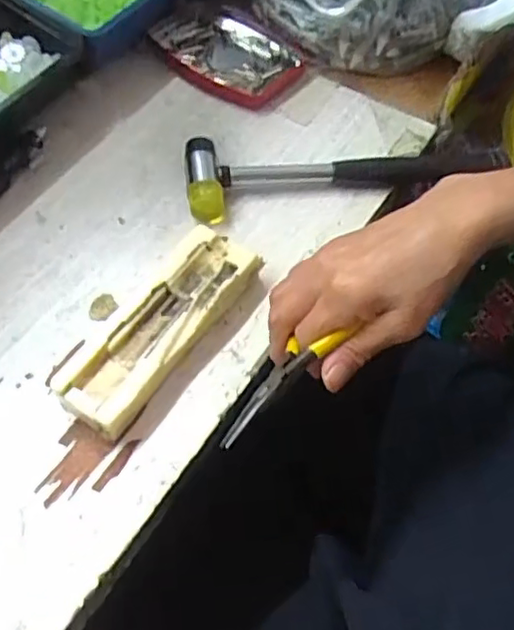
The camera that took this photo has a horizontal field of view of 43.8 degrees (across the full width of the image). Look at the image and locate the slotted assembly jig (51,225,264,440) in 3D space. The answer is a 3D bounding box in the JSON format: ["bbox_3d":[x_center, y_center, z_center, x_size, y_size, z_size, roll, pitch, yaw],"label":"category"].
[{"bbox_3d":[-0.054,0.006,0.374,0.046,0.024,0.139,30,59,15],"label":"slotted assembly jig"}]

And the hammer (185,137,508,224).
[{"bbox_3d":[0.061,-0.112,0.454,0.227,0.023,0.059,-10,58,-11],"label":"hammer"}]

